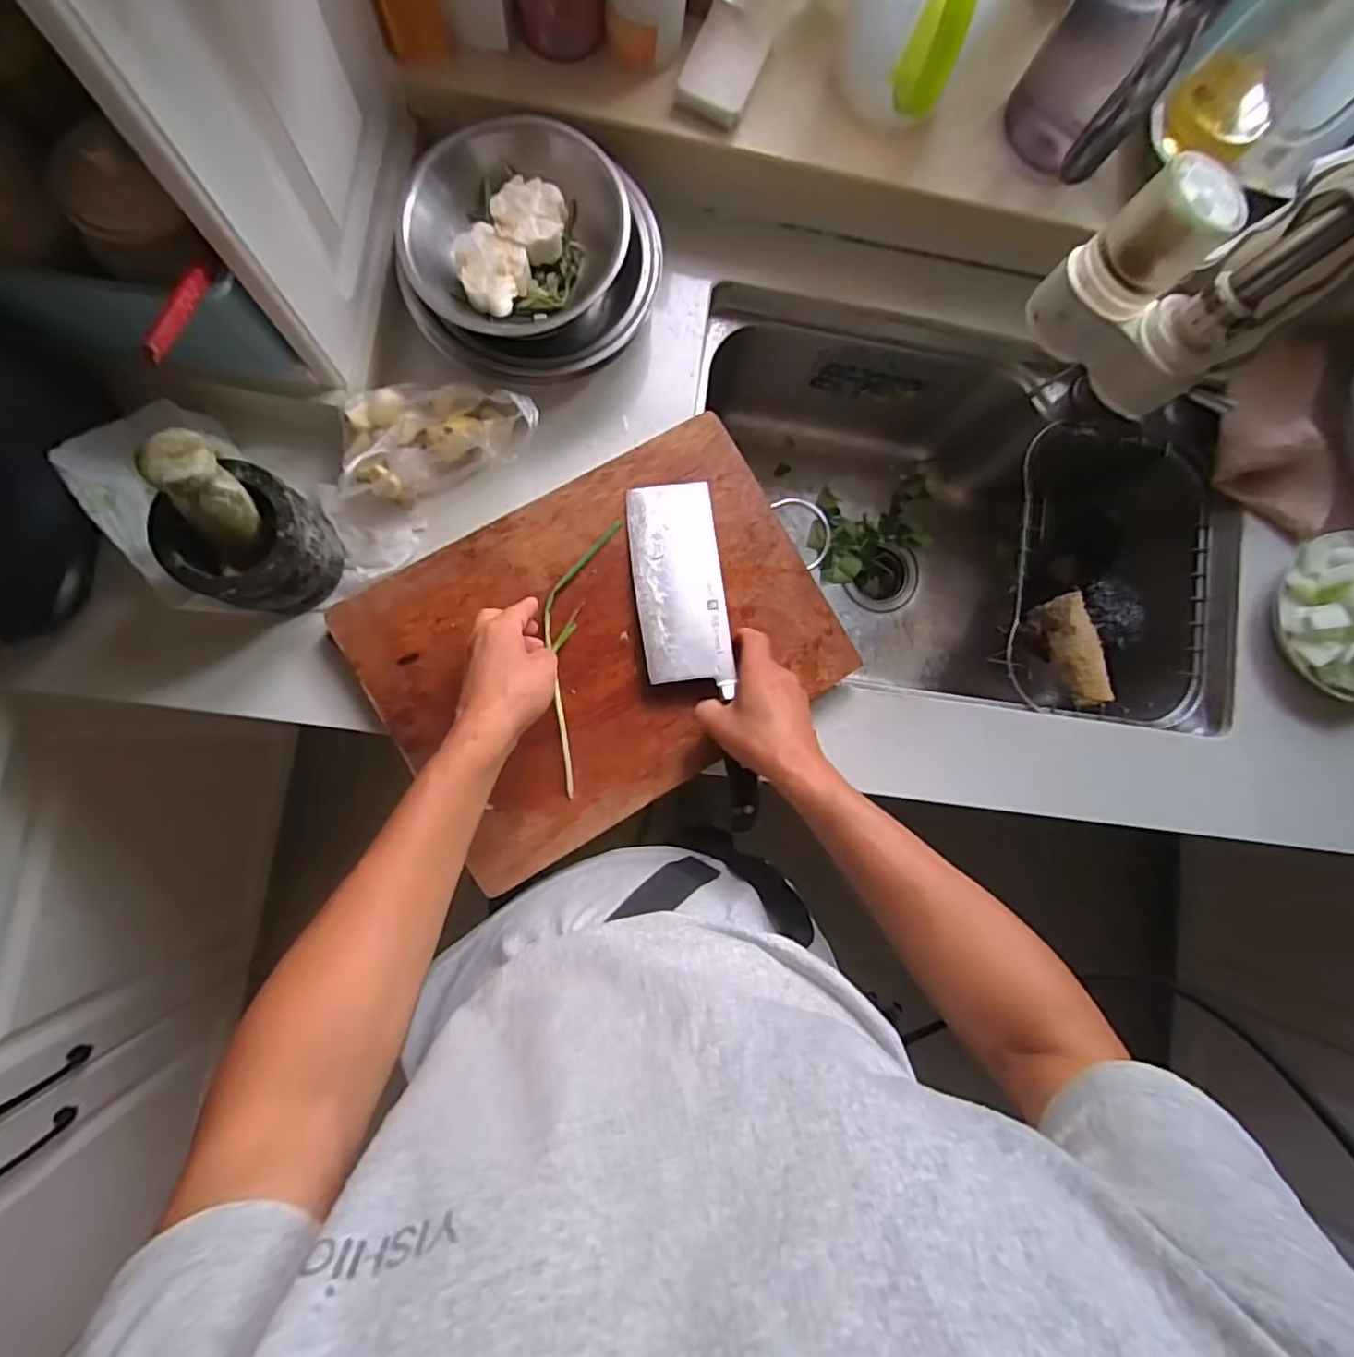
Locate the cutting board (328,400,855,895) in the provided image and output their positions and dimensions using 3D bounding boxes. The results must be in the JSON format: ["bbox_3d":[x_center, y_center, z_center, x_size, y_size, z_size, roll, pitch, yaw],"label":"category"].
[{"bbox_3d":[-0.061,-0.032,0.568,0.385,0.014,0.275,-31,89,-9],"label":"cutting board"}]

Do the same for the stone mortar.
[{"bbox_3d":[-0.331,-0.105,0.506,0.101,0.080,0.089,-36,90,-9],"label":"stone mortar"}]

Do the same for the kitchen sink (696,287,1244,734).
[{"bbox_3d":[0.302,-0.165,0.782,0.587,0.241,0.395,6,84,-6],"label":"kitchen sink"}]

